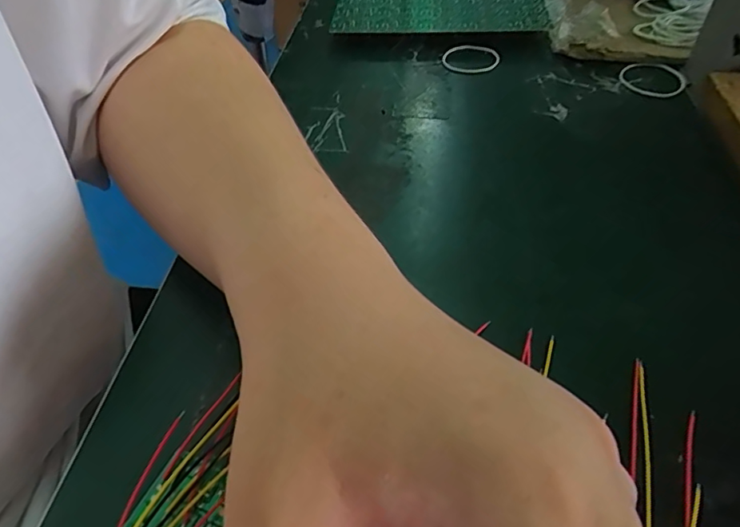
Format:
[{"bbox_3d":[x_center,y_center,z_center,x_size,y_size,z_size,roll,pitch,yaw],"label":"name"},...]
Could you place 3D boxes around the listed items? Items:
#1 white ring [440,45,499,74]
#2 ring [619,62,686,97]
[{"bbox_3d":[0.080,-0.163,0.413,0.042,0.010,0.036,-27,59,-12],"label":"white ring"},{"bbox_3d":[0.205,-0.134,0.379,0.045,0.008,0.042,-2,55,3],"label":"ring"}]

